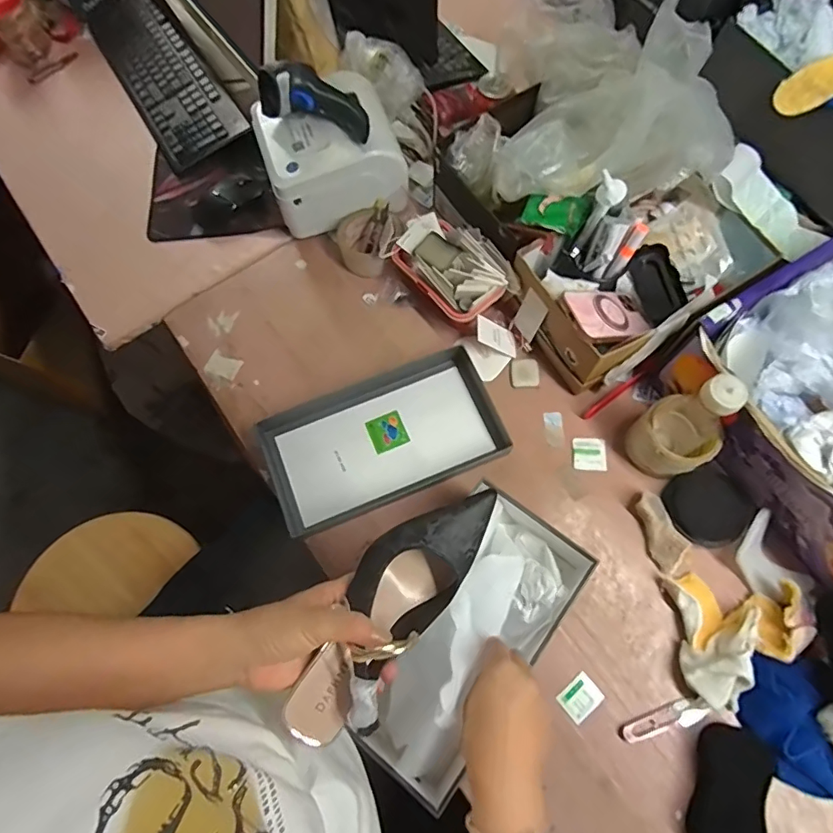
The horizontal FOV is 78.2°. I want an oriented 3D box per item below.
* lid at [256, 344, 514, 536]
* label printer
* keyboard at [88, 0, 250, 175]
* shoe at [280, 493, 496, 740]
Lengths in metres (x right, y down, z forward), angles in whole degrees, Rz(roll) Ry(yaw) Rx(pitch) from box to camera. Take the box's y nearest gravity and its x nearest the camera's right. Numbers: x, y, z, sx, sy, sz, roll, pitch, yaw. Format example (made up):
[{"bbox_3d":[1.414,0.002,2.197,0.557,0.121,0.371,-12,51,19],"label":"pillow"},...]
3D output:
[{"bbox_3d":[-0.046,0.029,0.696,0.309,0.031,0.169,-22,71,-6],"label":"lid"},{"bbox_3d":[-0.131,-0.392,0.788,0.193,0.139,0.165,-21,71,-5],"label":"label printer"},{"bbox_3d":[-0.463,-0.623,0.926,0.149,0.033,0.460,-33,73,-9],"label":"keyboard"},{"bbox_3d":[-0.018,0.151,0.425,0.078,0.078,0.236,34,66,13],"label":"shoe"}]

